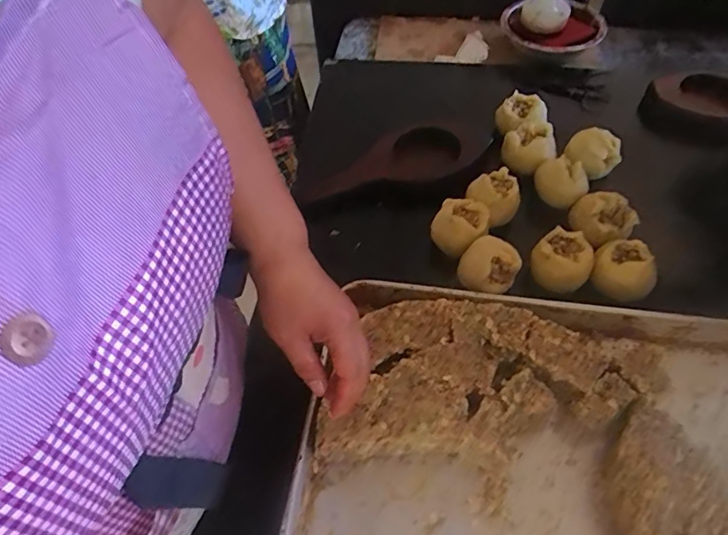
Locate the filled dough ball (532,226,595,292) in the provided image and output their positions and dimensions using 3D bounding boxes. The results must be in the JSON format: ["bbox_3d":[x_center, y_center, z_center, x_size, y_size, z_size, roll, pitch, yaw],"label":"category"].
[{"bbox_3d":[0.251,-0.007,0.655,0.072,0.055,0.070,0,54,0],"label":"filled dough ball"}]

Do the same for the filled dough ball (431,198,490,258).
[{"bbox_3d":[0.128,-0.052,0.688,0.070,0.050,0.080,21,57,14],"label":"filled dough ball"}]

